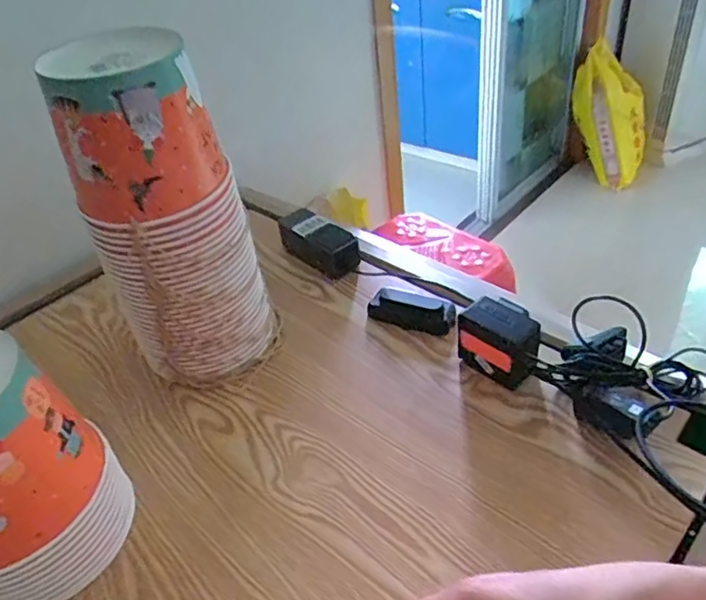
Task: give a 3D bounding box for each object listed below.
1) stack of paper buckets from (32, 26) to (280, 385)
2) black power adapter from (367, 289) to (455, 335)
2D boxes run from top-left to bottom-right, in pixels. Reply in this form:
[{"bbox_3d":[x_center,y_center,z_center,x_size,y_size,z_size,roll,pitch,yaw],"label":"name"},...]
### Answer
[{"bbox_3d":[-0.195,-0.080,0.633,0.161,0.356,0.135,-21,40,-17],"label":"stack of paper buckets"},{"bbox_3d":[0.072,0.011,0.732,0.112,0.034,0.041,14,43,25],"label":"black power adapter"}]

